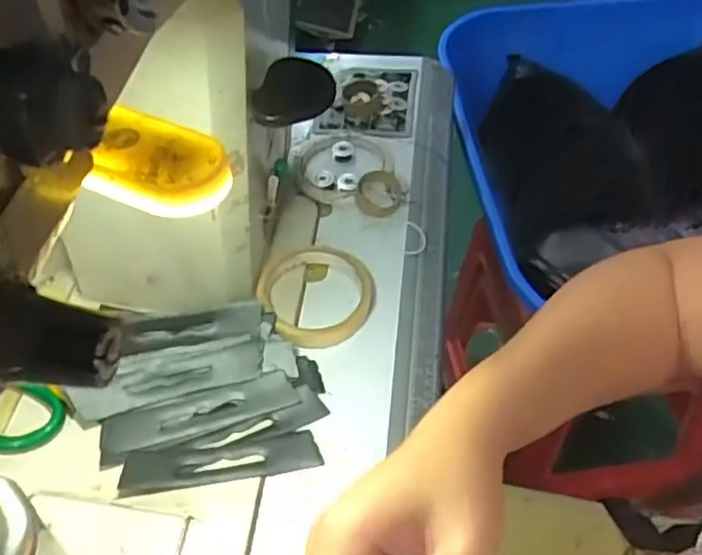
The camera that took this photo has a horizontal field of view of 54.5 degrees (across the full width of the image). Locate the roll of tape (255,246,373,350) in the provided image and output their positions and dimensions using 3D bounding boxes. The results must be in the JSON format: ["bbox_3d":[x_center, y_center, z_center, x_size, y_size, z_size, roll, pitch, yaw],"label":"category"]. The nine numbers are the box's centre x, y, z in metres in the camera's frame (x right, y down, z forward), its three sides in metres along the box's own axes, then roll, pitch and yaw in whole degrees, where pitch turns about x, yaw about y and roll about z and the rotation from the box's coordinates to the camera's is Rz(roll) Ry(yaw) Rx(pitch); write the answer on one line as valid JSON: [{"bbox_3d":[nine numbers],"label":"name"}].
[{"bbox_3d":[-0.027,0.012,0.535,0.089,0.021,0.088,-1,51,1],"label":"roll of tape"}]

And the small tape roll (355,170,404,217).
[{"bbox_3d":[0.025,-0.075,0.596,0.041,0.018,0.042,-1,51,1],"label":"small tape roll"}]

